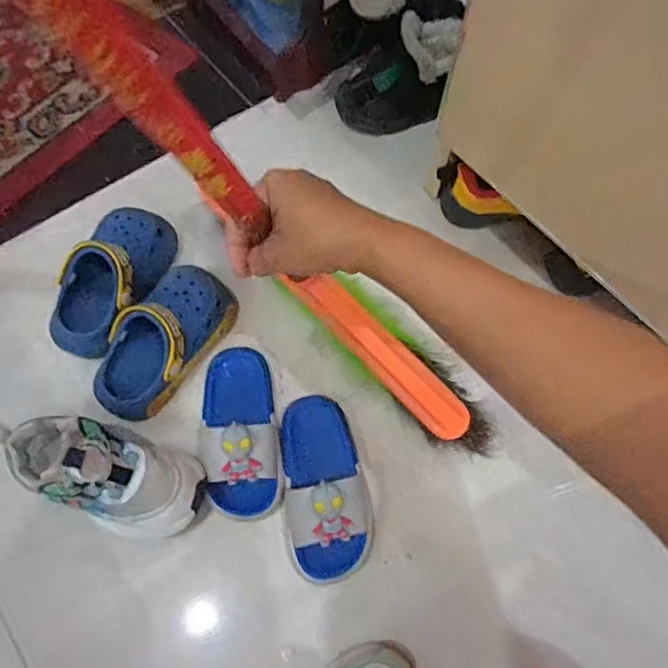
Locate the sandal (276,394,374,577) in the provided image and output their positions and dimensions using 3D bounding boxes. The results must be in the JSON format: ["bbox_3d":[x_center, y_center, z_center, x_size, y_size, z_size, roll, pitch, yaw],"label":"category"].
[{"bbox_3d":[-0.010,0.140,0.538,0.084,0.050,0.171,-9,67,-6],"label":"sandal"}]

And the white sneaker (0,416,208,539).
[{"bbox_3d":[-0.220,0.129,0.526,0.194,0.081,0.088,20,68,6],"label":"white sneaker"}]

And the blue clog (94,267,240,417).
[{"bbox_3d":[-0.177,0.005,0.586,0.080,0.082,0.169,38,71,13],"label":"blue clog"}]

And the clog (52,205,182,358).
[{"bbox_3d":[-0.240,-0.059,0.620,0.092,0.089,0.181,22,68,7],"label":"clog"}]

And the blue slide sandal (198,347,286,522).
[{"bbox_3d":[-0.095,0.094,0.561,0.075,0.052,0.168,-8,67,-5],"label":"blue slide sandal"}]

